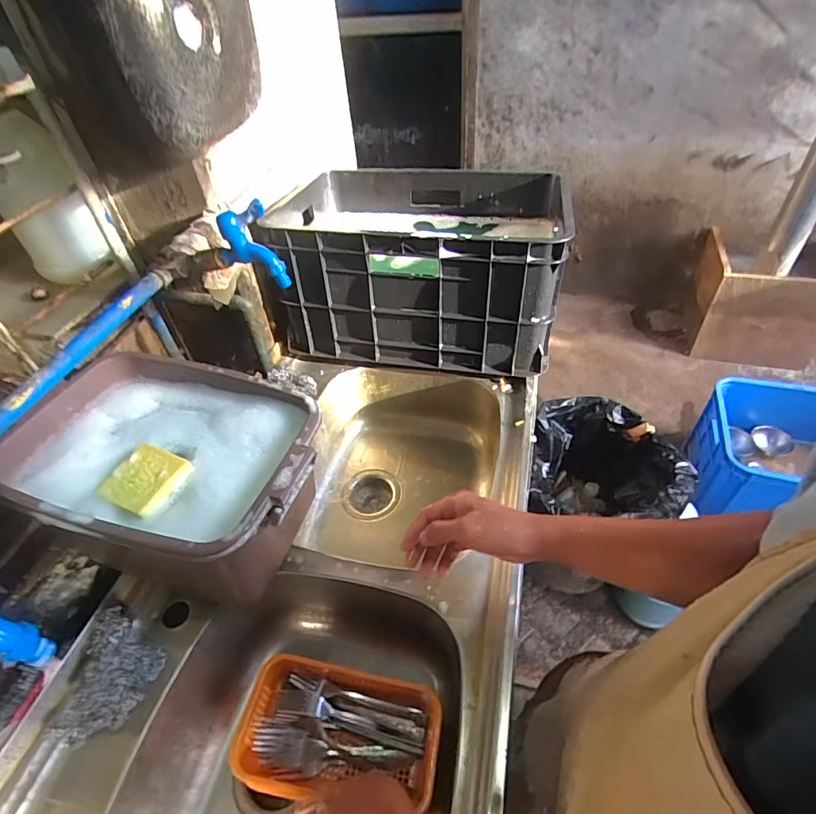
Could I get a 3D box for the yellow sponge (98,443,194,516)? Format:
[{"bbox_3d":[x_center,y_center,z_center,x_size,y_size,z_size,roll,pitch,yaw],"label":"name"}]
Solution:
[{"bbox_3d":[-0.299,0.081,0.543,0.081,0.016,0.075,15,48,19],"label":"yellow sponge"}]

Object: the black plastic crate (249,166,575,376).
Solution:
[{"bbox_3d":[0.017,-0.290,0.932,0.521,0.244,0.355,7,46,12],"label":"black plastic crate"}]

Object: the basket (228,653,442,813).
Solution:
[{"bbox_3d":[-0.078,0.383,0.559,0.225,0.058,0.127,5,46,10],"label":"basket"}]

